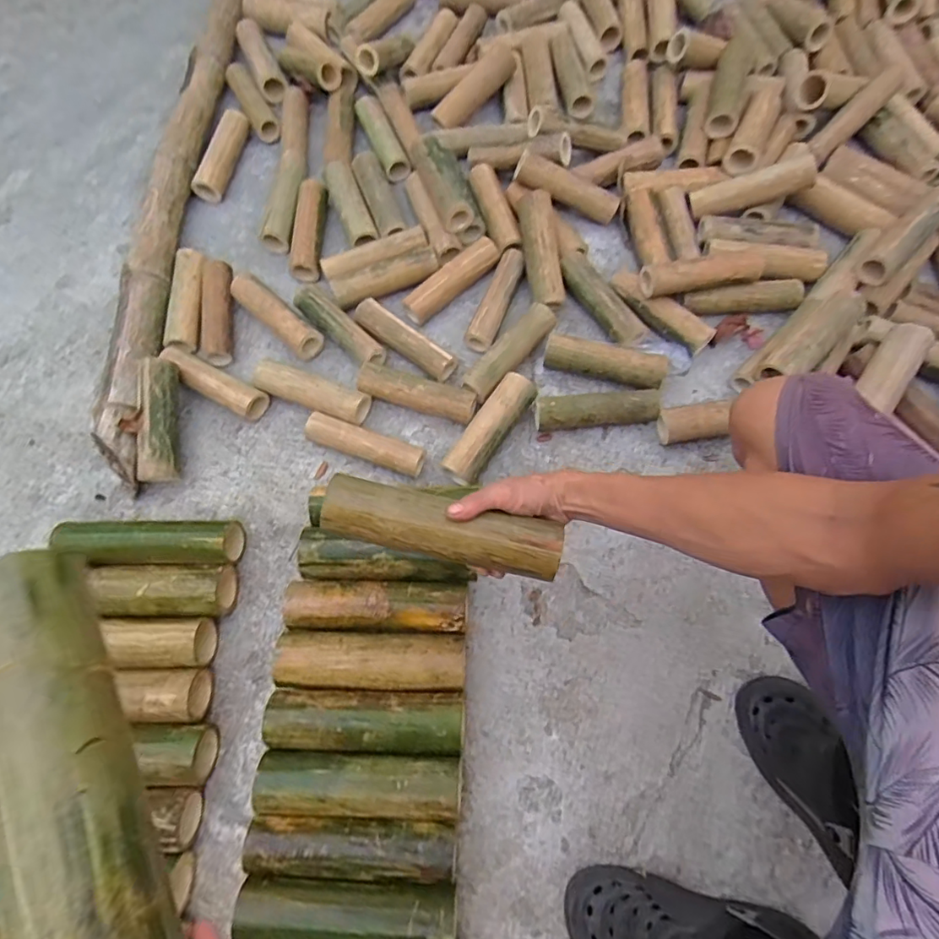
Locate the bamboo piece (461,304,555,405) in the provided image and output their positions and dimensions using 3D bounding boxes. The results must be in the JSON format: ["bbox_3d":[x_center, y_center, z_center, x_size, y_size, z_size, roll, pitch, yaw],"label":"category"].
[{"bbox_3d":[0.060,-0.186,0.829,0.052,0.041,0.189,39,75,15],"label":"bamboo piece"}]

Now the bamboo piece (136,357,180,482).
[{"bbox_3d":[-0.460,-0.072,0.784,0.054,0.048,0.181,-3,83,1],"label":"bamboo piece"}]

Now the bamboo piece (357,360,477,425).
[{"bbox_3d":[-0.077,-0.118,0.807,0.183,0.042,0.057,16,70,9],"label":"bamboo piece"}]

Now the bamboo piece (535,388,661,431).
[{"bbox_3d":[0.190,-0.086,0.799,0.189,0.052,0.051,-5,68,0],"label":"bamboo piece"}]

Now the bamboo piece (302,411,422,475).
[{"bbox_3d":[-0.156,-0.036,0.801,0.187,0.047,0.049,18,71,8],"label":"bamboo piece"}]

